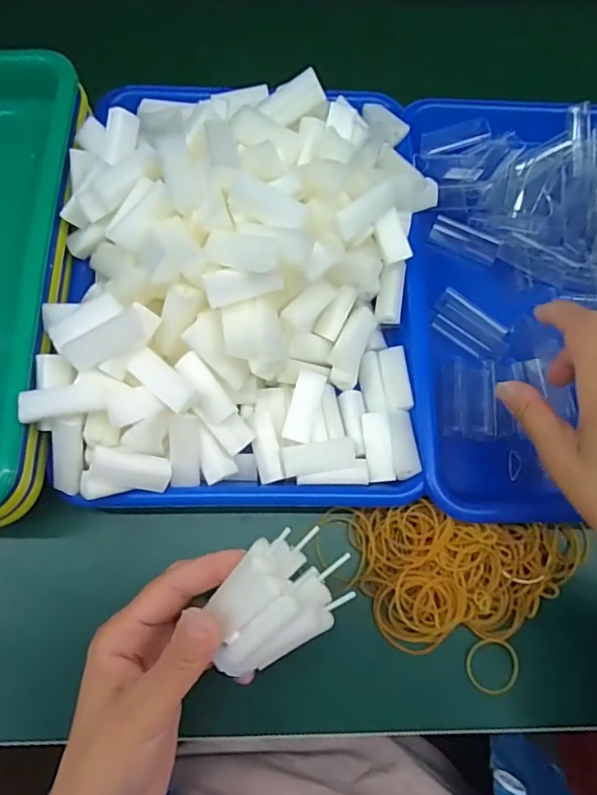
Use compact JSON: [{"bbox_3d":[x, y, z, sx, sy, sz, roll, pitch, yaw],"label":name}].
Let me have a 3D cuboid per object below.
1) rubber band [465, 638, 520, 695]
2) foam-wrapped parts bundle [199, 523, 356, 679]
[{"bbox_3d":[0.122,0.168,0.330,0.031,0.004,0.032,-1,82,4],"label":"rubber band"},{"bbox_3d":[-0.011,0.095,0.253,0.070,0.035,0.048,-28,74,-10],"label":"foam-wrapped parts bundle"}]

